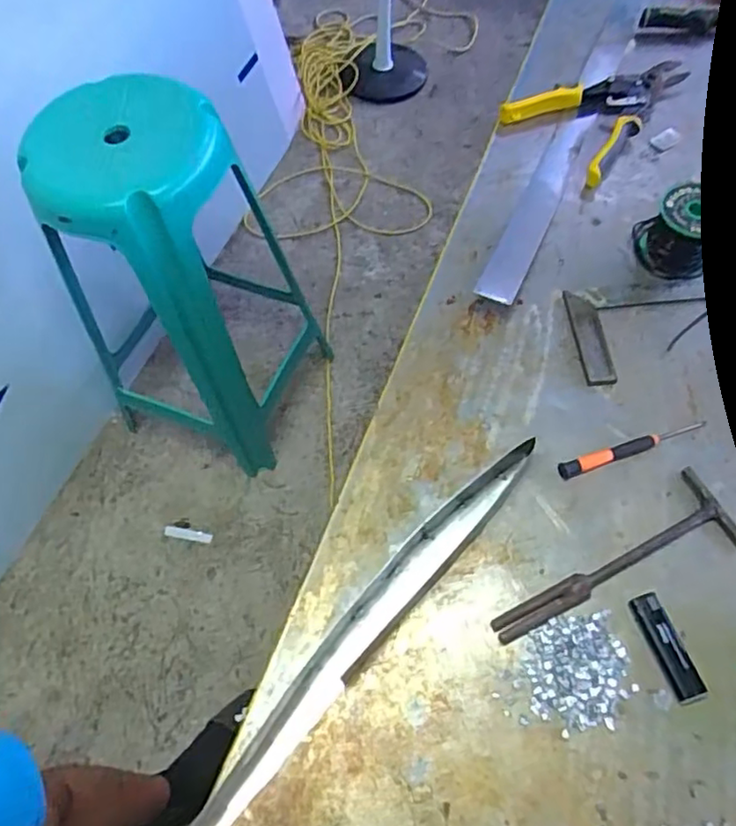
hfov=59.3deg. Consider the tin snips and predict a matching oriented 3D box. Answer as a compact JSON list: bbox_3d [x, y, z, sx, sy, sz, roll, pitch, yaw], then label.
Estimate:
[{"bbox_3d":[0.270,-0.383,0.796,0.151,0.026,0.221,33,69,20],"label":"tin snips"}]

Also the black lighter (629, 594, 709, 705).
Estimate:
[{"bbox_3d":[0.234,0.183,0.505,0.025,0.010,0.081,-19,62,-6],"label":"black lighter"}]

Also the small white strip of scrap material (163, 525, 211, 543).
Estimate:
[{"bbox_3d":[-0.376,0.253,1.349,0.101,0.007,0.023,7,62,8],"label":"small white strip of scrap material"}]

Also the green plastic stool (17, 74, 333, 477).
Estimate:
[{"bbox_3d":[-0.352,-0.251,1.216,0.386,0.715,0.375,18,64,13],"label":"green plastic stool"}]

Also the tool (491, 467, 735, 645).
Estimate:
[{"bbox_3d":[0.204,0.127,0.533,0.223,0.010,0.070,-27,63,-10],"label":"tool"}]

